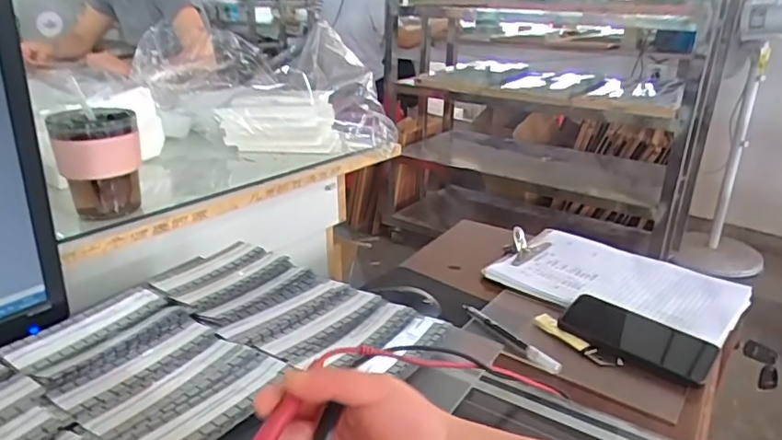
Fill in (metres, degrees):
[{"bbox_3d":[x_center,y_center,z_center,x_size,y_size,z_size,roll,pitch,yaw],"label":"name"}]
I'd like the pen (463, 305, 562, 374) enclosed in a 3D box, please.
[{"bbox_3d":[0.141,0.138,0.669,0.013,0.009,0.146,-14,30,-34],"label":"pen"}]

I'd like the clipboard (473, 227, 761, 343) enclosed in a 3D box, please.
[{"bbox_3d":[0.322,0.079,0.806,0.313,0.022,0.224,17,27,33],"label":"clipboard"}]

